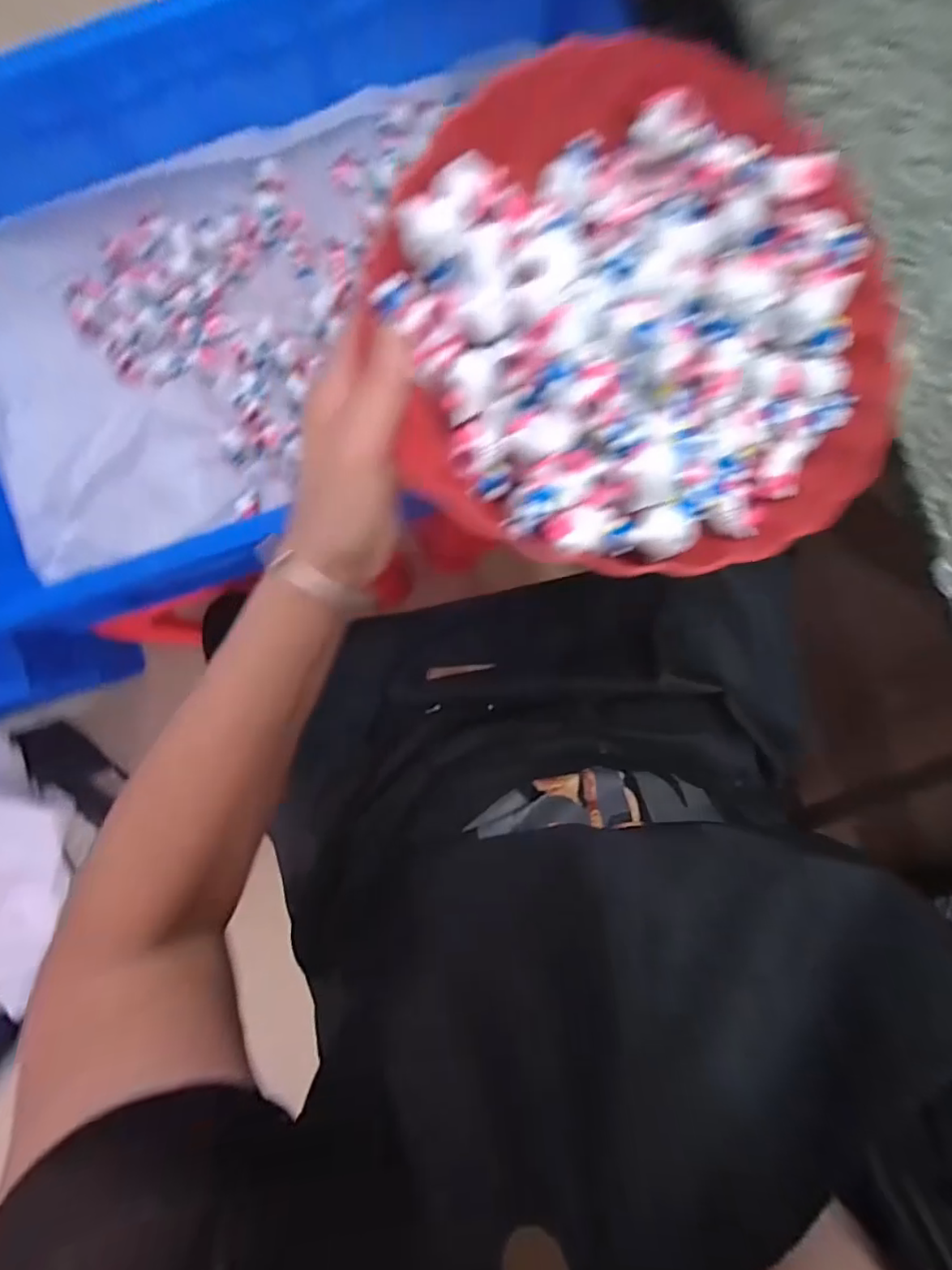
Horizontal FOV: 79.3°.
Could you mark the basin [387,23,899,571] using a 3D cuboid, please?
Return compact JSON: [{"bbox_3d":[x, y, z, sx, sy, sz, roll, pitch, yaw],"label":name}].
[{"bbox_3d":[0.083,-0.145,0.263,0.233,0.061,0.228,0,93,0],"label":"basin"}]

